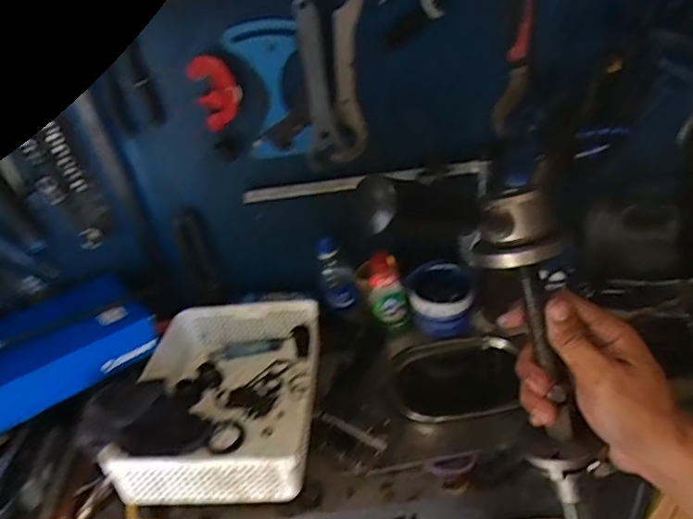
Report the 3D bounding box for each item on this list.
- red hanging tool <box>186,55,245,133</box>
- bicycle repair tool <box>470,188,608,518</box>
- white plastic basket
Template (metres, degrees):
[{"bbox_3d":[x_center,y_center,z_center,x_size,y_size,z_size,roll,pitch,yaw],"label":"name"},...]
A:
[{"bbox_3d":[-0.185,-0.239,0.772,0.065,0.097,0.018,-16,35,-8],"label":"red hanging tool"},{"bbox_3d":[0.160,0.155,0.396,0.042,0.420,0.043,-25,16,-27],"label":"bicycle repair tool"},{"bbox_3d":[-0.172,0.196,0.802,0.254,0.094,0.333,-7,35,5],"label":"white plastic basket"}]

